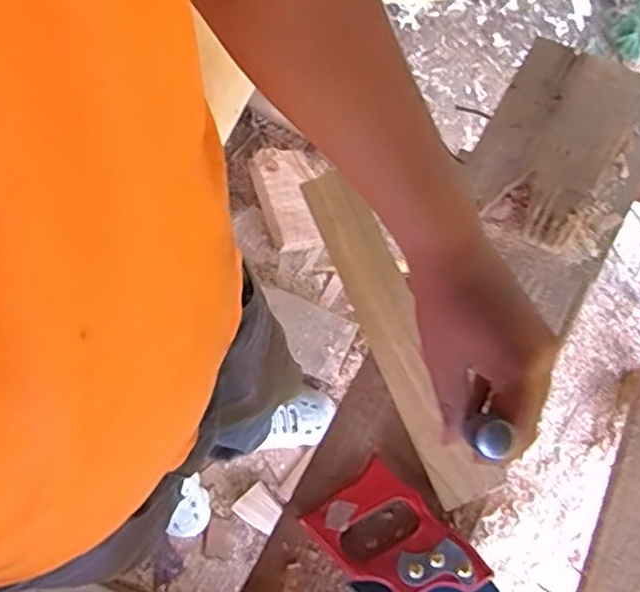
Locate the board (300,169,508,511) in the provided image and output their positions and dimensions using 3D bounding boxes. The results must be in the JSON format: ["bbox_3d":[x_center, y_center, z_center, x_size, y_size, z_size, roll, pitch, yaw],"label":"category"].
[{"bbox_3d":[0.068,0.029,0.600,0.056,0.014,0.318,-24,75,-5],"label":"board"}]

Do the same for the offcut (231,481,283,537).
[{"bbox_3d":[-0.109,0.391,1.214,0.082,0.016,0.070,36,55,9],"label":"offcut"}]

